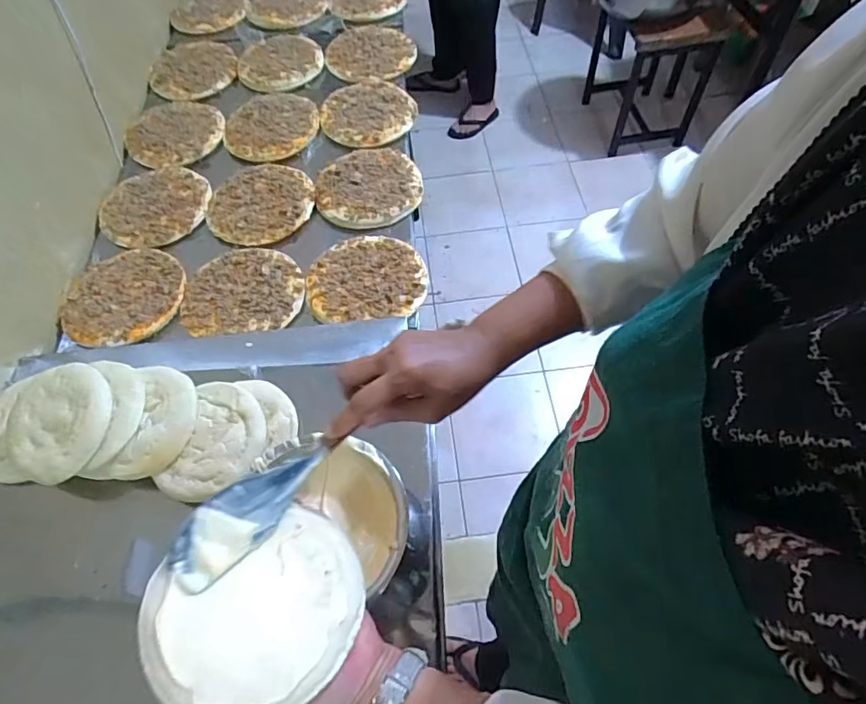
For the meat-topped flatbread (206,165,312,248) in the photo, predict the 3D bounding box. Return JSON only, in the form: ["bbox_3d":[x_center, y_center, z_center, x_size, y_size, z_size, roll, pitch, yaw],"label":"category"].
[{"bbox_3d":[-0.335,-0.296,1.004,0.201,0.019,0.205,-15,61,-6],"label":"meat-topped flatbread"}]

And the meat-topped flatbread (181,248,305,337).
[{"bbox_3d":[-0.327,-0.105,0.891,0.201,0.017,0.177,-5,61,0],"label":"meat-topped flatbread"}]

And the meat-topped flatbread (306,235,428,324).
[{"bbox_3d":[-0.114,-0.130,0.887,0.198,0.017,0.185,-6,61,-1],"label":"meat-topped flatbread"}]

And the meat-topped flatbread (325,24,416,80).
[{"bbox_3d":[-0.152,-0.739,1.263,0.215,0.013,0.242,3,61,4],"label":"meat-topped flatbread"}]

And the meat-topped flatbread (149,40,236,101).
[{"bbox_3d":[-0.583,-0.693,1.270,0.203,0.024,0.212,-1,61,2],"label":"meat-topped flatbread"}]

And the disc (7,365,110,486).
[{"bbox_3d":[-0.467,0.087,0.645,0.134,0.021,0.147,-3,73,10],"label":"disc"}]

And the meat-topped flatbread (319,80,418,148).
[{"bbox_3d":[-0.141,-0.524,1.128,0.208,0.019,0.200,-1,61,2],"label":"meat-topped flatbread"}]

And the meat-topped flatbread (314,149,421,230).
[{"bbox_3d":[-0.126,-0.326,1.002,0.199,0.014,0.195,-16,61,-6],"label":"meat-topped flatbread"}]

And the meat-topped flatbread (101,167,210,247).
[{"bbox_3d":[-0.542,-0.286,1.025,0.211,0.027,0.201,-1,61,2],"label":"meat-topped flatbread"}]

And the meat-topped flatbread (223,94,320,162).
[{"bbox_3d":[-0.356,-0.500,1.139,0.200,0.019,0.201,-12,61,-4],"label":"meat-topped flatbread"}]

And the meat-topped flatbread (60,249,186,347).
[{"bbox_3d":[-0.543,-0.104,0.905,0.203,0.010,0.207,-18,61,-7],"label":"meat-topped flatbread"}]

